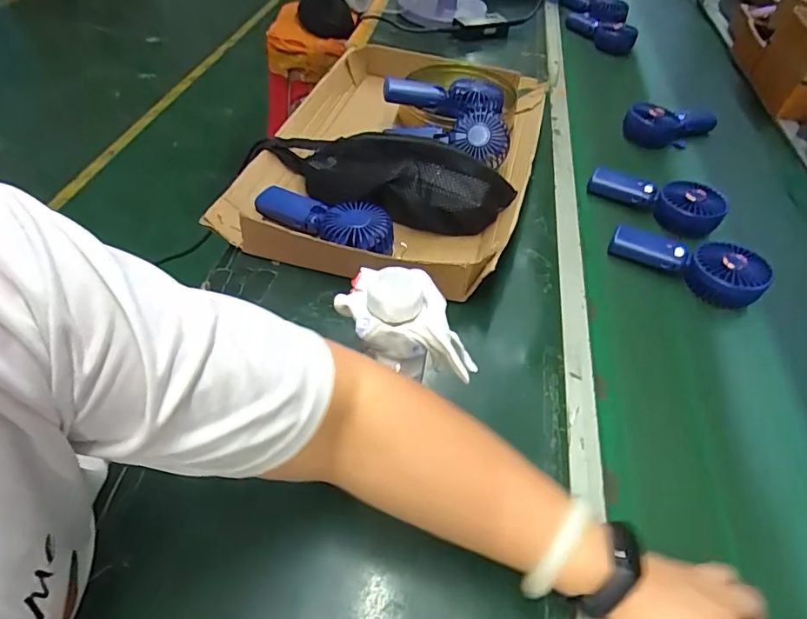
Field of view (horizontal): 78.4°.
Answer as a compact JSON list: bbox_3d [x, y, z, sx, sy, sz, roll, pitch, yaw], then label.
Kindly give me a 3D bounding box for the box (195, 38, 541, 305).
[{"bbox_3d":[0.006,-0.238,0.716,0.351,0.106,0.511,18,50,7],"label":"box"}]

